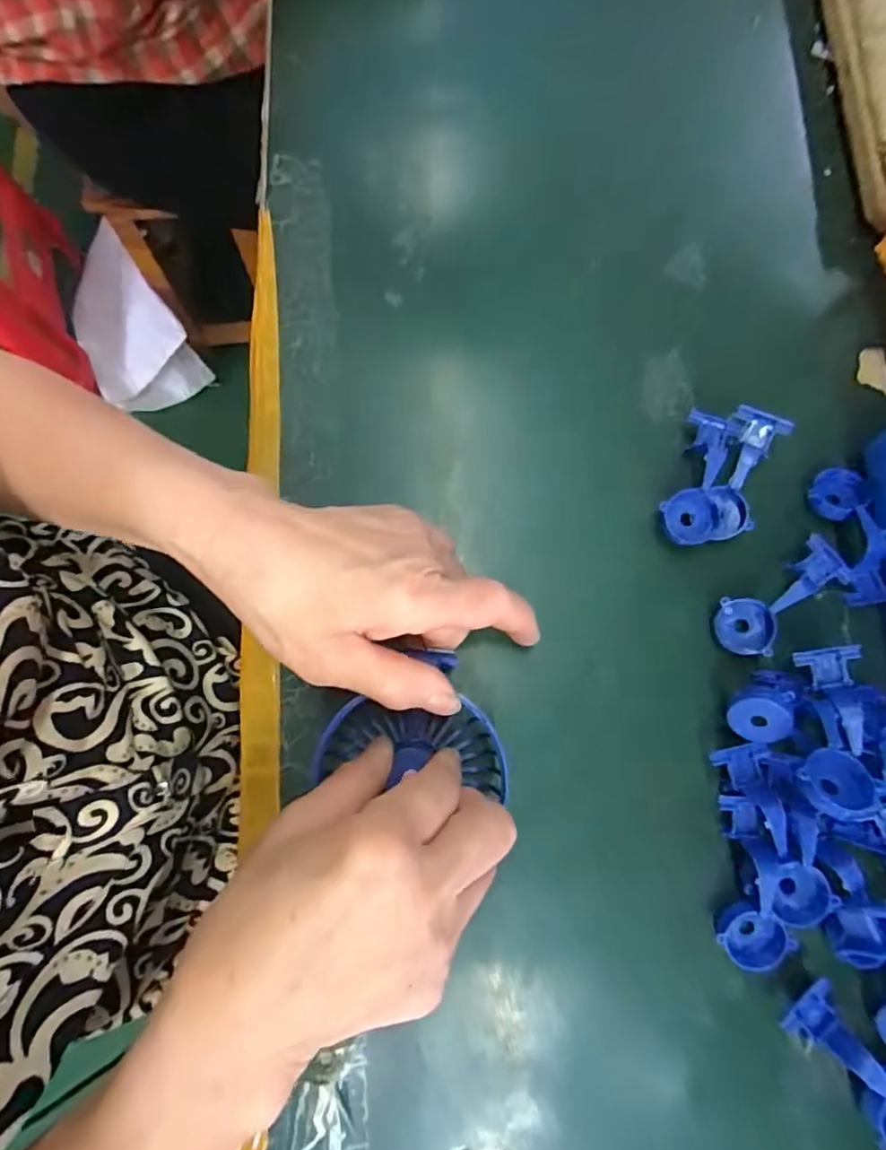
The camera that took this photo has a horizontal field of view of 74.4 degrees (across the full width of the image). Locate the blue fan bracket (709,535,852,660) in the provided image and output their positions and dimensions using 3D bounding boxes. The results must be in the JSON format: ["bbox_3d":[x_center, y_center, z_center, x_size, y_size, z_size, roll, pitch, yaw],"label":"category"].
[{"bbox_3d":[0.177,0.011,0.301,0.075,0.020,0.031,-35,81,-6],"label":"blue fan bracket"}]

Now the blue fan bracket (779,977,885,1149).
[{"bbox_3d":[0.185,0.217,0.257,0.030,0.025,0.069,-41,82,-7],"label":"blue fan bracket"}]

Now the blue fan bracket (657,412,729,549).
[{"bbox_3d":[0.137,-0.055,0.314,0.028,0.022,0.078,12,80,2],"label":"blue fan bracket"}]

